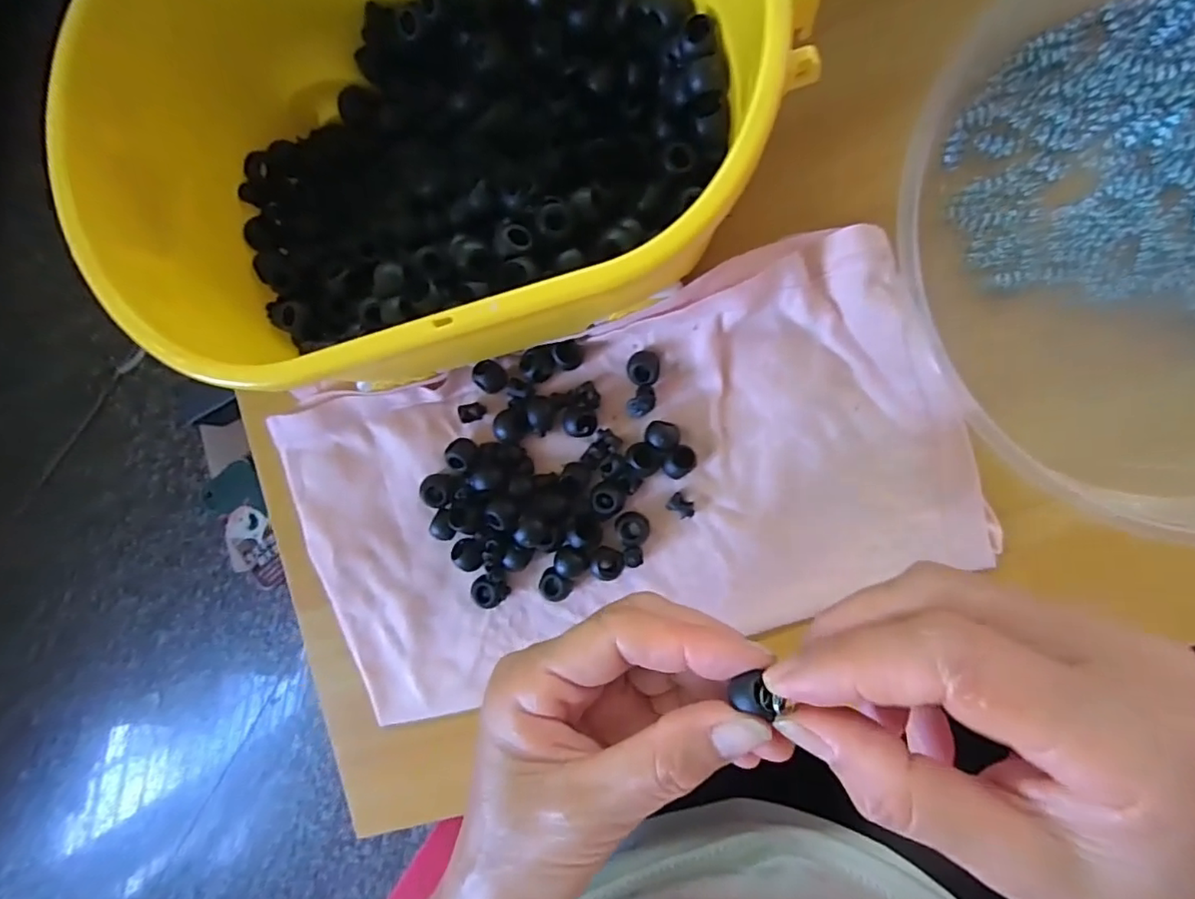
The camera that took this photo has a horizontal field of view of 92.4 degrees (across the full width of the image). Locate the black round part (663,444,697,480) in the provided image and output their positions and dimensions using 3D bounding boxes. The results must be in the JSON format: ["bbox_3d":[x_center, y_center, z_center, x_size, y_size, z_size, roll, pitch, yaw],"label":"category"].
[{"bbox_3d":[0.037,0.006,0.255,0.012,0.012,0.016,44,96,6],"label":"black round part"}]

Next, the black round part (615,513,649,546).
[{"bbox_3d":[0.016,0.036,0.259,0.014,0.008,0.016,-30,86,8],"label":"black round part"}]

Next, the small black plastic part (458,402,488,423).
[{"bbox_3d":[-0.058,-0.018,0.268,0.011,0.007,0.008,-16,88,9],"label":"small black plastic part"}]

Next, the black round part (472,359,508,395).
[{"bbox_3d":[-0.049,-0.034,0.264,0.014,0.009,0.015,0,90,9],"label":"black round part"}]

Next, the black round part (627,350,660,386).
[{"bbox_3d":[0.021,-0.037,0.258,0.014,0.008,0.016,0,90,9],"label":"black round part"}]

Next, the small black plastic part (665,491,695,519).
[{"bbox_3d":[0.038,0.026,0.258,0.012,0.006,0.009,35,94,7],"label":"small black plastic part"}]

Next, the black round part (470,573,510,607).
[{"bbox_3d":[-0.050,0.065,0.268,0.015,0.012,0.015,0,90,9],"label":"black round part"}]

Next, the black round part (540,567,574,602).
[{"bbox_3d":[-0.019,0.062,0.263,0.015,0.011,0.014,0,90,9],"label":"black round part"}]

